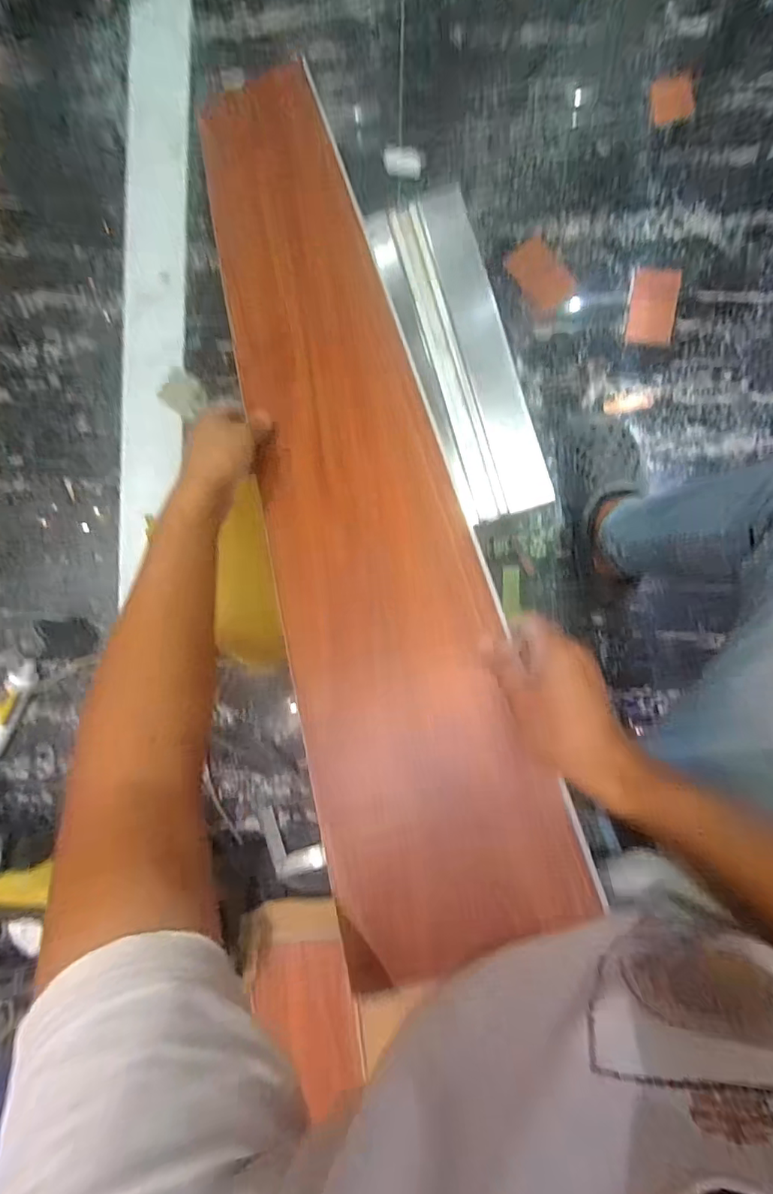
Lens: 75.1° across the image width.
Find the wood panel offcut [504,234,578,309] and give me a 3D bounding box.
[{"bbox_3d":[0.264,-0.550,0.854,0.079,0.012,0.123,-34,87,5],"label":"wood panel offcut"}]

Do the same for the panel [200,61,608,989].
[{"bbox_3d":[-0.055,-0.224,0.524,0.187,0.012,1.010,-17,68,6],"label":"panel"}]

